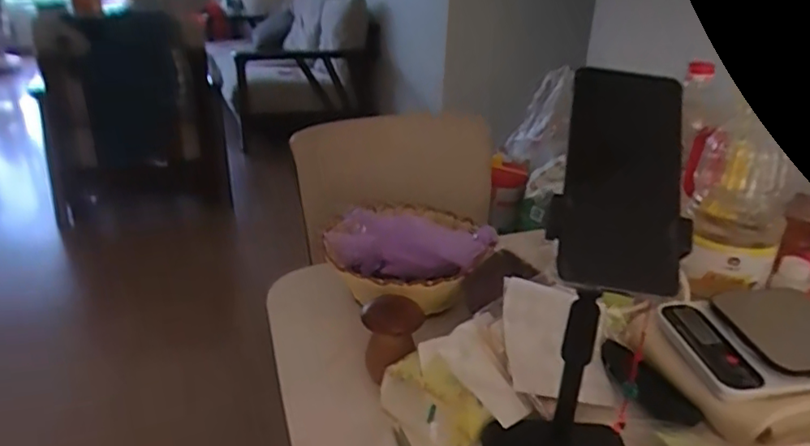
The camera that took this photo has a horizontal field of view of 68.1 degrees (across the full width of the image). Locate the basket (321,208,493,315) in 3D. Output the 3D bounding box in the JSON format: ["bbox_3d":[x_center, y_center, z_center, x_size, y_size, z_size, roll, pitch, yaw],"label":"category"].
[{"bbox_3d":[0.008,0.045,0.749,0.196,0.101,0.183,2,24,-1],"label":"basket"}]

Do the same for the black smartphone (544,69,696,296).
[{"bbox_3d":[0.144,-0.031,0.401,0.087,0.013,0.157,7,69,1],"label":"black smartphone"}]

